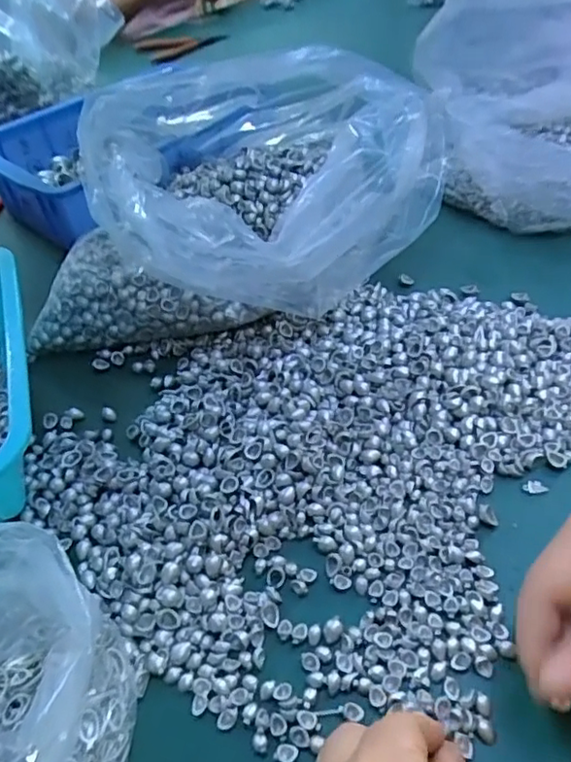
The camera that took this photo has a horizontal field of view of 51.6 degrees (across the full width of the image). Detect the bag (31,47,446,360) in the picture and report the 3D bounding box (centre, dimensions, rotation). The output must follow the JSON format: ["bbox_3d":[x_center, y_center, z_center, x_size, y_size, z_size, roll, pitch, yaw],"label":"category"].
[{"bbox_3d":[-0.050,-0.172,0.507,0.333,0.145,0.240,-6,44,1],"label":"bag"}]

